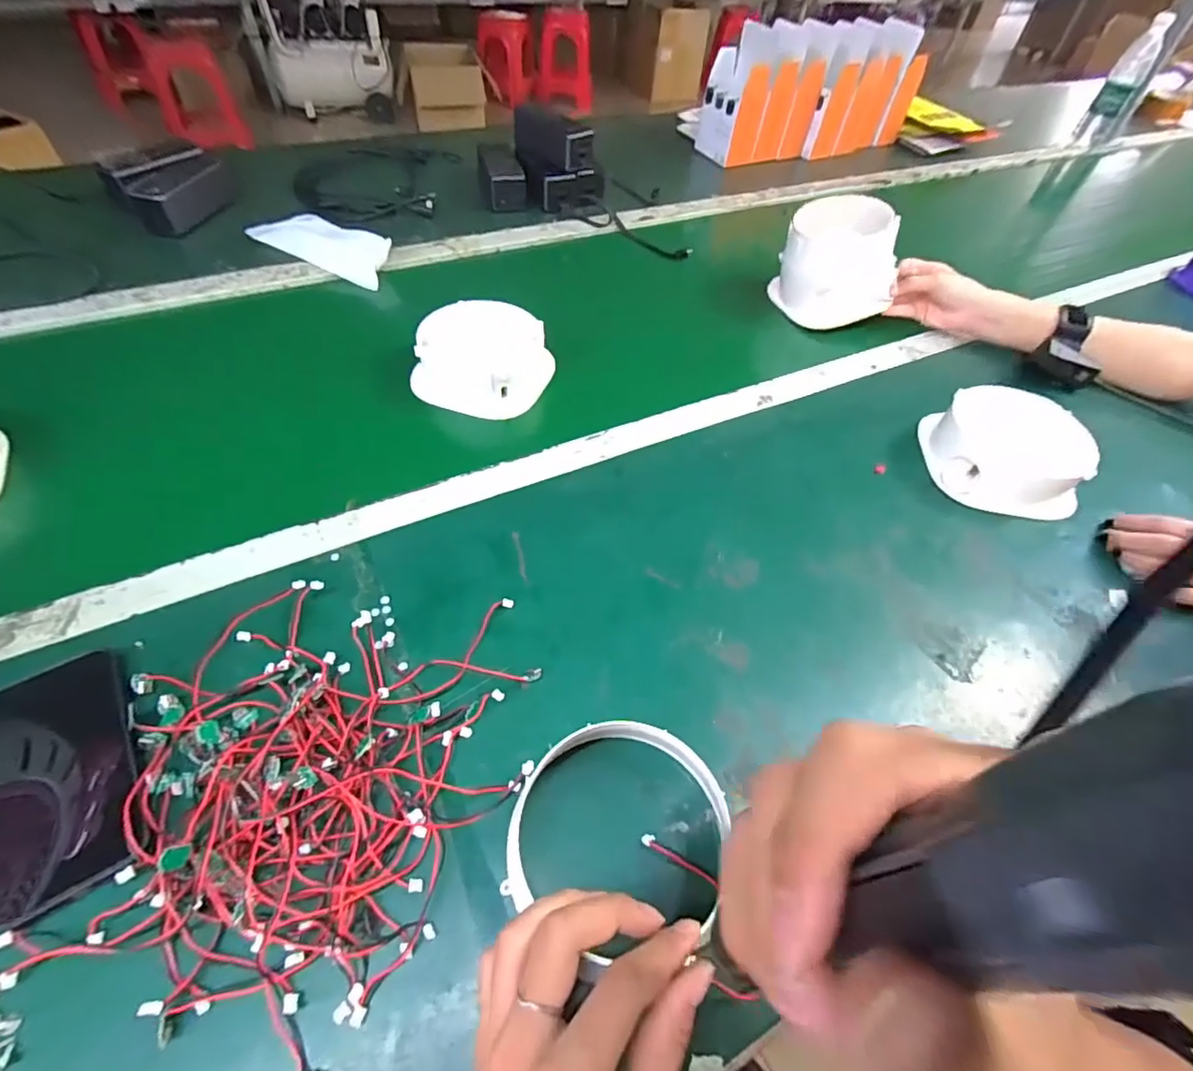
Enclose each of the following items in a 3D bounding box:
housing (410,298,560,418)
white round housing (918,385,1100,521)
[{"bbox_3d":[-0.122,-0.190,0.579,0.128,0.050,0.128,2,53,-3],"label":"housing"},{"bbox_3d":[0.393,-0.082,0.537,0.138,0.057,0.138,2,53,-3],"label":"white round housing"}]

